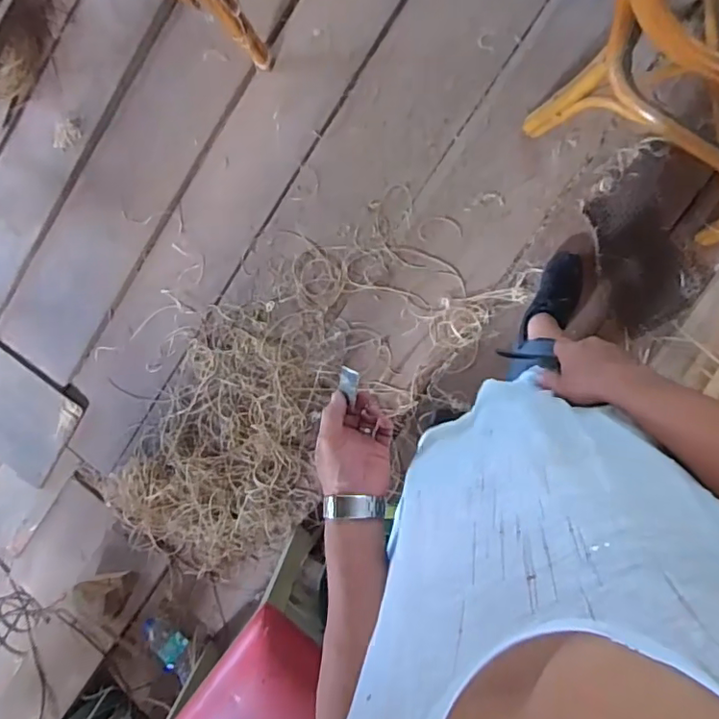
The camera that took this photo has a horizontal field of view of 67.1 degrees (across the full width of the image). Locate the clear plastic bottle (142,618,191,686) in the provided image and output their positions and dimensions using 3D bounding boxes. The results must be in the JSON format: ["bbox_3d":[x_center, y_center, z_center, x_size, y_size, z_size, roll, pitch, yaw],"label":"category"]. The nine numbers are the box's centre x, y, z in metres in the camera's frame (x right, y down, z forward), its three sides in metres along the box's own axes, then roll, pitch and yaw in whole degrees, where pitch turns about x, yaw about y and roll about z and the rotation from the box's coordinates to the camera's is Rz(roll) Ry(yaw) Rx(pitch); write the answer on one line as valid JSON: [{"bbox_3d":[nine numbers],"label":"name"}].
[{"bbox_3d":[-0.548,0.827,1.561,0.205,0.064,0.067,44,99,18],"label":"clear plastic bottle"}]

